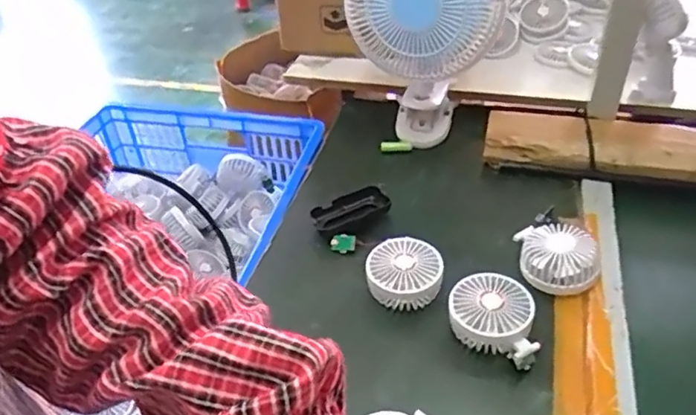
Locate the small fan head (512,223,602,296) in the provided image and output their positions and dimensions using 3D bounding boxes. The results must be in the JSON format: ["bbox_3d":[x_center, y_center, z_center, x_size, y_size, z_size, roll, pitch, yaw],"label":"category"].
[{"bbox_3d":[0.246,0.057,0.661,0.090,0.036,0.092,2,42,8],"label":"small fan head"}]

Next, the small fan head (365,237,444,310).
[{"bbox_3d":[0.066,0.078,0.668,0.088,0.043,0.087,-6,42,-1],"label":"small fan head"}]

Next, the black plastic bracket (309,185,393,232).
[{"bbox_3d":[0.002,0.002,0.774,0.105,0.023,0.040,-15,43,-10],"label":"black plastic bracket"}]

